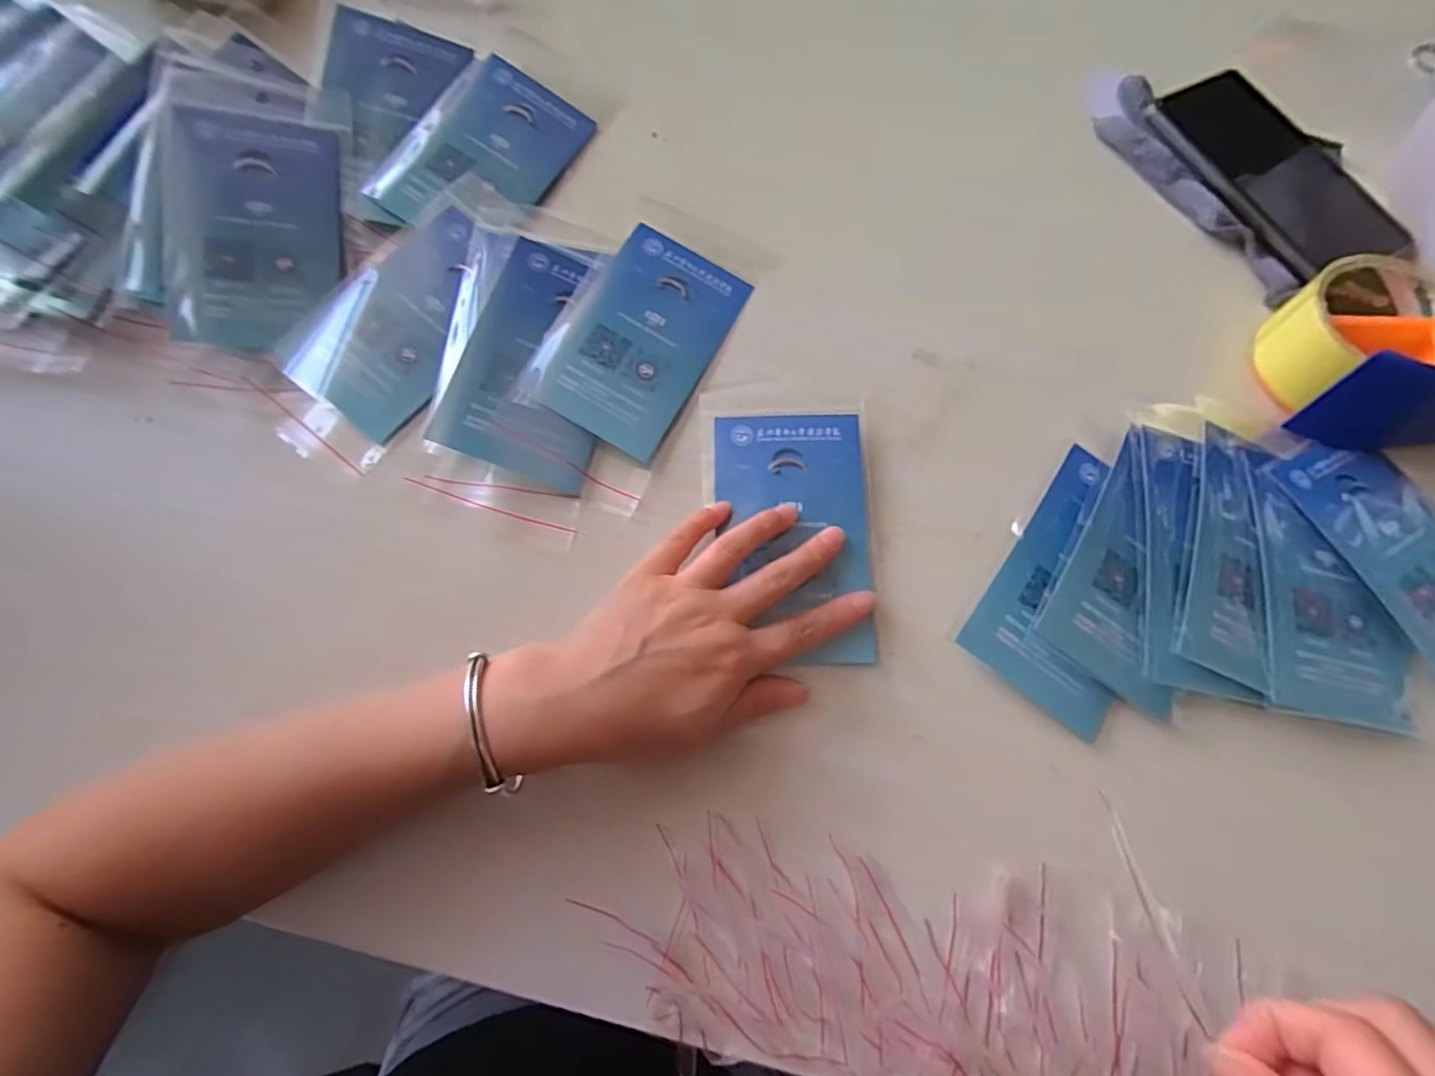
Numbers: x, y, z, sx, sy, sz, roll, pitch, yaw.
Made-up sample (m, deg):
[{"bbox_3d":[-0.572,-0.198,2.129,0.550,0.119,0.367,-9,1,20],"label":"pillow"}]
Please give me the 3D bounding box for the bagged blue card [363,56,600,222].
[{"bbox_3d":[-0.146,-0.243,0.398,0.087,0.004,0.134,29,74,-5],"label":"bagged blue card"}]

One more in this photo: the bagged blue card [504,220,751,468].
[{"bbox_3d":[-0.044,-0.119,0.367,0.087,0.004,0.136,27,72,-2],"label":"bagged blue card"}]

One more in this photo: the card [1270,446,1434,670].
[{"bbox_3d":[0.357,0.007,0.325,0.076,0.005,0.133,-22,72,-17],"label":"card"}]

